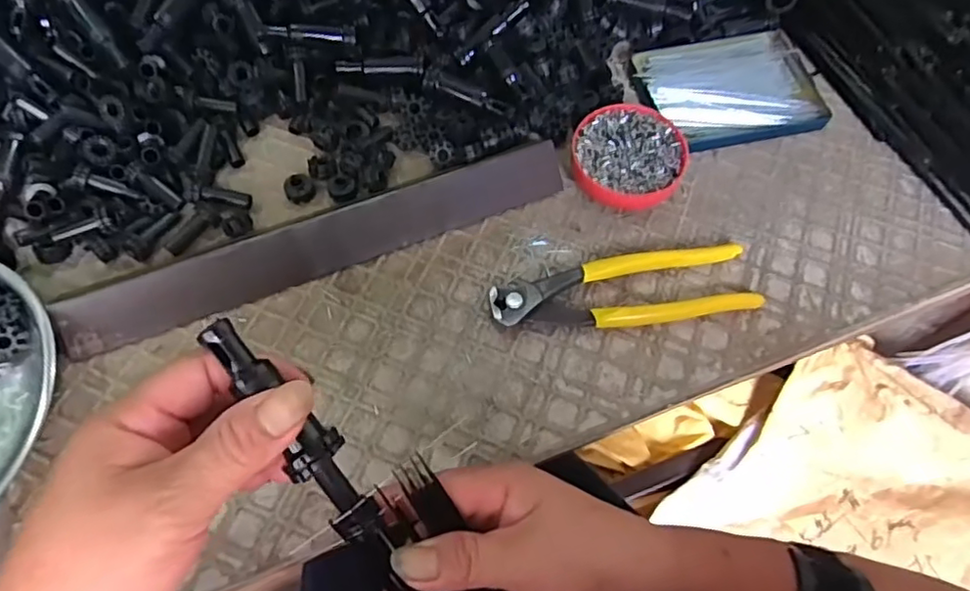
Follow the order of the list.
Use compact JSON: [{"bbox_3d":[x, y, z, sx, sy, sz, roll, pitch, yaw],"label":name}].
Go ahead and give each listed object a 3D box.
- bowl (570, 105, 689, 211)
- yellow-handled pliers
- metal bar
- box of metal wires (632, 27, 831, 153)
[{"bbox_3d":[0.098,-0.094,0.429,0.076,0.023,0.078,1,62,-2],"label":"bowl"},{"bbox_3d":[0.086,-0.005,0.387,0.165,0.016,0.051,-8,63,-7],"label":"yellow-handled pliers"},{"bbox_3d":[-0.097,-0.036,0.387,0.316,0.026,0.030,-21,65,-13],"label":"metal bar"},{"bbox_3d":[0.193,-0.158,0.476,0.138,0.012,0.097,-12,64,-9],"label":"box of metal wires"}]

